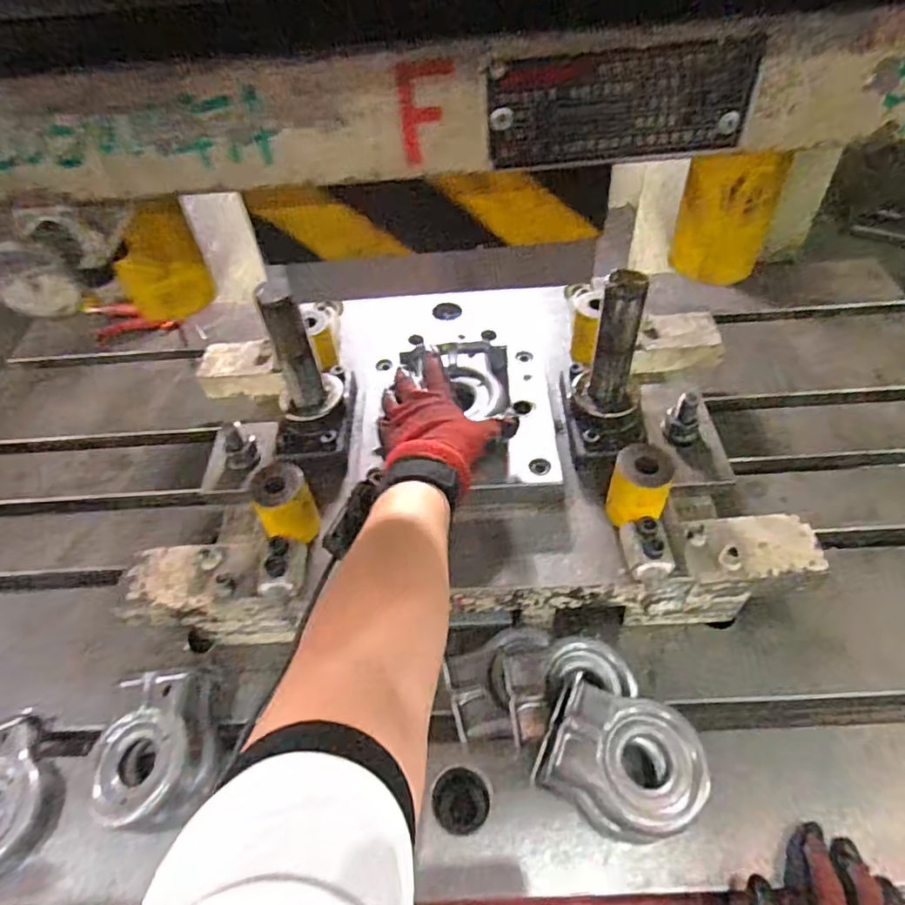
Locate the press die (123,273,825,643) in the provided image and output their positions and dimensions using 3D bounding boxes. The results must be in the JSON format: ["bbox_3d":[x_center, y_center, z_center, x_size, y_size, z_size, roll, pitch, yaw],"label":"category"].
[{"bbox_3d":[0.005,-0.021,0.609,0.644,0.251,0.389,-5,49,1],"label":"press die"}]

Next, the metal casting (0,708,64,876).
[{"bbox_3d":[-0.412,0.299,0.527,0.104,0.048,0.131,-24,51,-15],"label":"metal casting"}]

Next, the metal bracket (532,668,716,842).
[{"bbox_3d":[0.140,0.246,0.480,0.126,0.061,0.102,21,53,21],"label":"metal bracket"}]

